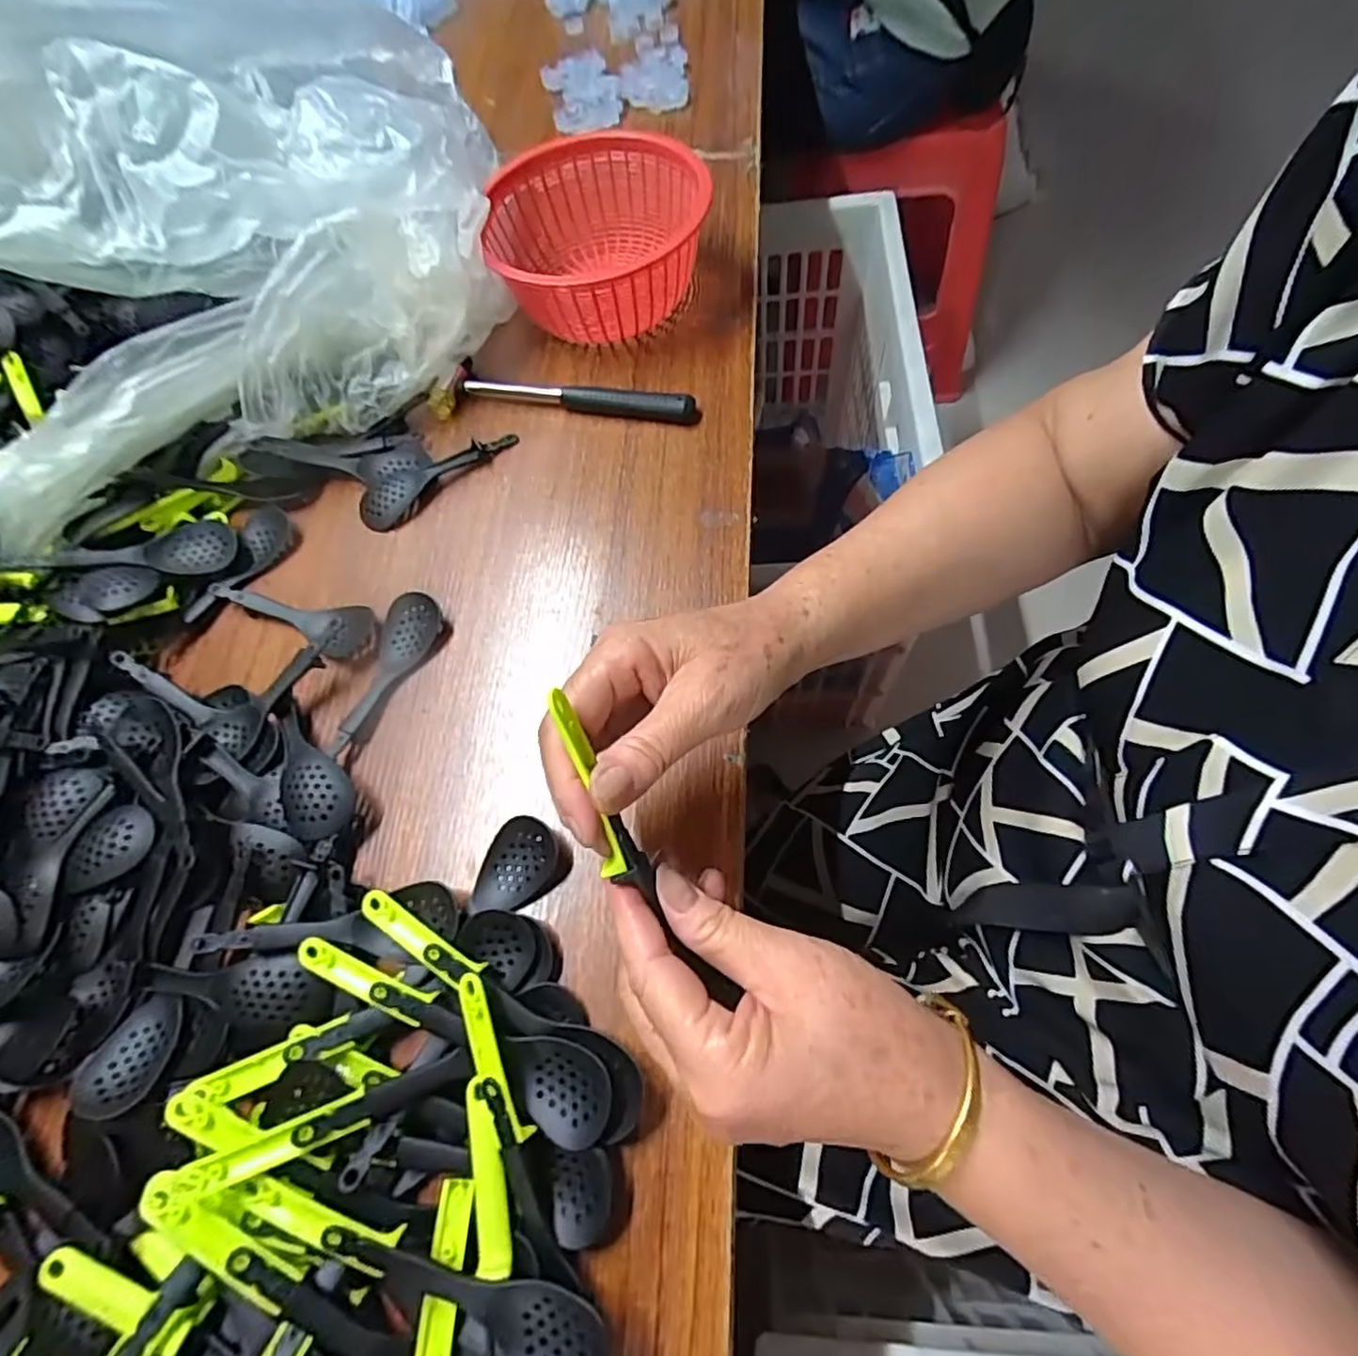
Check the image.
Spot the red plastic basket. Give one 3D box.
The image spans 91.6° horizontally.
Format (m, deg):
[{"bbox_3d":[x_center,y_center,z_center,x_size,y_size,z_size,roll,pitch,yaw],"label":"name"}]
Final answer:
[{"bbox_3d":[-0.064,-0.355,0.538,0.162,0.078,0.173,-2,65,4],"label":"red plastic basket"}]

